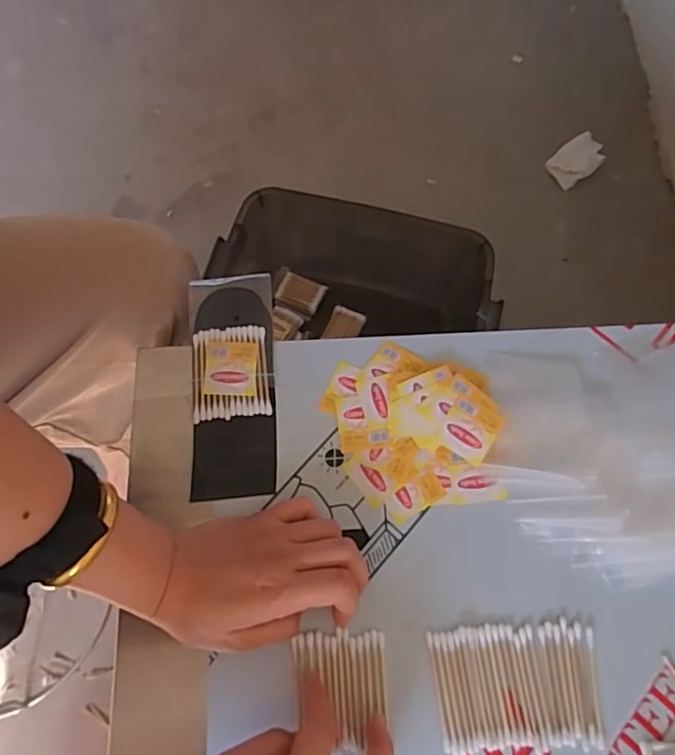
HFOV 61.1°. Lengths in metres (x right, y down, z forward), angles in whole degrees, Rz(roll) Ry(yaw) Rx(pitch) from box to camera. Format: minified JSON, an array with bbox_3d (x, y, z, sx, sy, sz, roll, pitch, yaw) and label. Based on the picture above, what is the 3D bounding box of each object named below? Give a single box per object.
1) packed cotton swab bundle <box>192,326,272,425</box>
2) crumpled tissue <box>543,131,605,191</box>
[{"bbox_3d":[-0.082,-0.004,0.440,0.057,0.009,0.070,-5,72,-2],"label":"packed cotton swab bundle"},{"bbox_3d":[0.432,-0.395,1.035,0.117,0.011,0.068,-36,76,-11],"label":"crumpled tissue"}]

